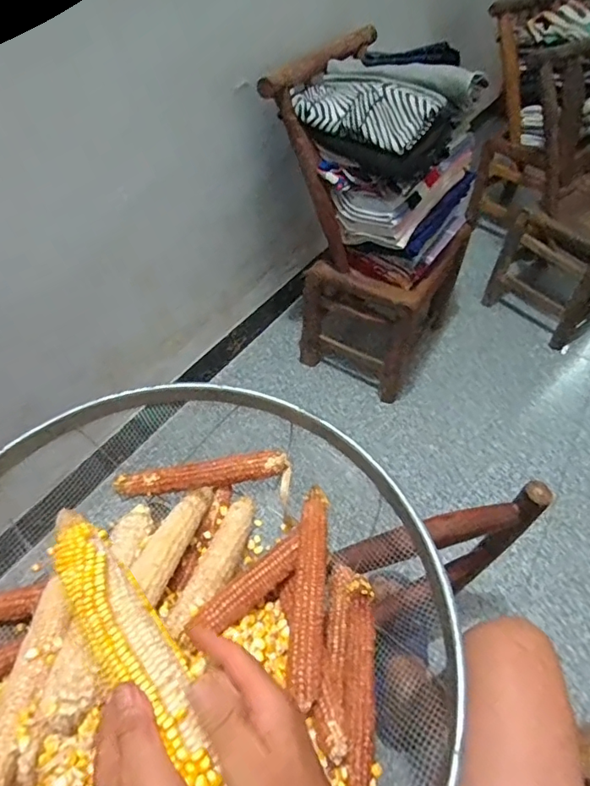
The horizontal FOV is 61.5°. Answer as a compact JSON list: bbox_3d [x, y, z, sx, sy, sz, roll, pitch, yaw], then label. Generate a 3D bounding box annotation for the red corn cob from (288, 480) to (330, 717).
[{"bbox_3d":[0.017,0.192,0.490,0.038,0.044,0.198,7,48,1],"label":"red corn cob"}]

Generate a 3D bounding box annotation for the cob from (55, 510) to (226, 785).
[{"bbox_3d":[-0.120,0.182,0.365,0.046,0.040,0.231,-31,60,-25],"label":"cob"}]

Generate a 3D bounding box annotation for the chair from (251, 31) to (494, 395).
[{"bbox_3d":[0.182,-0.366,1.126,0.364,0.651,0.384,27,51,17],"label":"chair"}]

